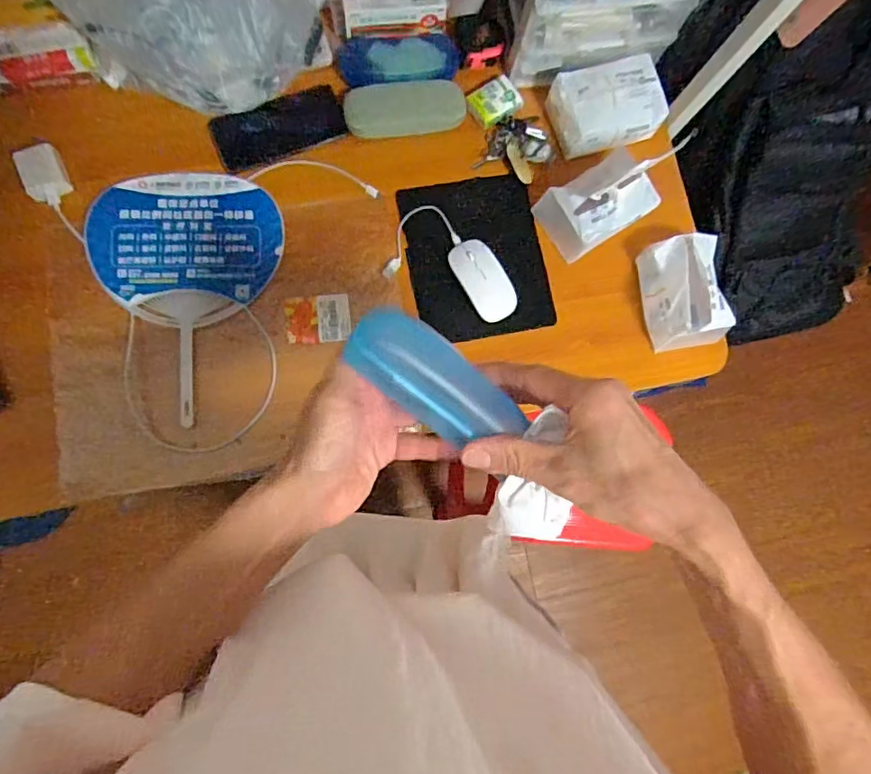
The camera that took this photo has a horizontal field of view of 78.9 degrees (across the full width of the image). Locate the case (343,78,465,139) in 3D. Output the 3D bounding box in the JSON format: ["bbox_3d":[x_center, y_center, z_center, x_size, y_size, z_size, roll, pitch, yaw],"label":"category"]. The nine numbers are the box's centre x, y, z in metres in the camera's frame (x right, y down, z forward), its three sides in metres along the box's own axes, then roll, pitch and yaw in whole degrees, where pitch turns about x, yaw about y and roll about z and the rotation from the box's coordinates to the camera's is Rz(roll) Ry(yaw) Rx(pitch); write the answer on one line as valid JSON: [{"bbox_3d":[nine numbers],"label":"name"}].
[{"bbox_3d":[-0.037,-0.358,0.691,0.159,0.064,0.046,-5,83,-7],"label":"case"}]

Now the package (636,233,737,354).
[{"bbox_3d":[0.326,-0.124,0.684,0.088,0.067,0.137,-8,84,-7],"label":"package"}]

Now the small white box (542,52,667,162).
[{"bbox_3d":[0.230,-0.372,0.707,0.137,0.062,0.105,-17,85,-8],"label":"small white box"}]

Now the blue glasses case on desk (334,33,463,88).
[{"bbox_3d":[-0.047,-0.430,0.704,0.160,0.033,0.065,-3,83,-7],"label":"blue glasses case on desk"}]

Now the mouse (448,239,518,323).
[{"bbox_3d":[0.062,-0.138,0.681,0.058,0.025,0.110,-31,87,-9],"label":"mouse"}]

